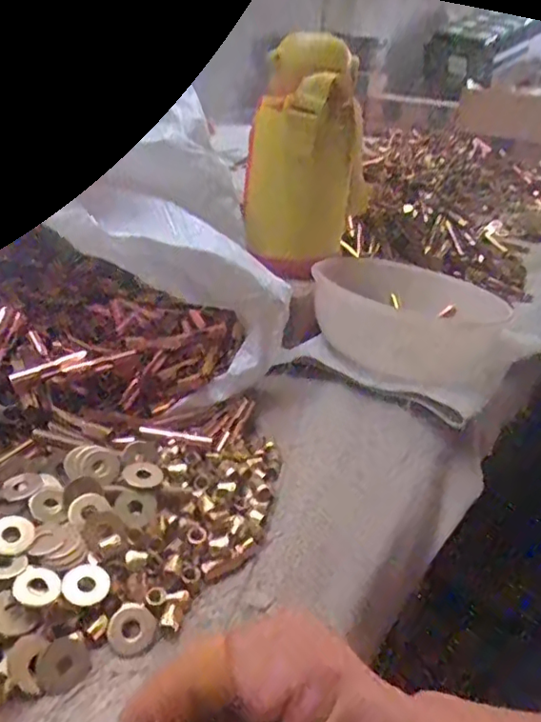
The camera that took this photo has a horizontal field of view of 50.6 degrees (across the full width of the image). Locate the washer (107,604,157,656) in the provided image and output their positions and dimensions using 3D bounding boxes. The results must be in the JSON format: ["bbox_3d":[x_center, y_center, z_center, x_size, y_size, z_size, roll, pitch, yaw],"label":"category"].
[{"bbox_3d":[-0.063,0.123,0.262,0.021,0.004,0.022,-31,61,-32],"label":"washer"}]

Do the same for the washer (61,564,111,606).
[{"bbox_3d":[-0.086,0.104,0.267,0.021,0.004,0.020,12,37,-10],"label":"washer"}]

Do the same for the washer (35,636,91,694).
[{"bbox_3d":[-0.088,0.130,0.244,0.020,0.004,0.023,45,42,16],"label":"washer"}]

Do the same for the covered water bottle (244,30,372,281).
[{"bbox_3d":[0.032,-0.170,0.483,0.083,0.177,0.078,20,35,28],"label":"covered water bottle"}]

